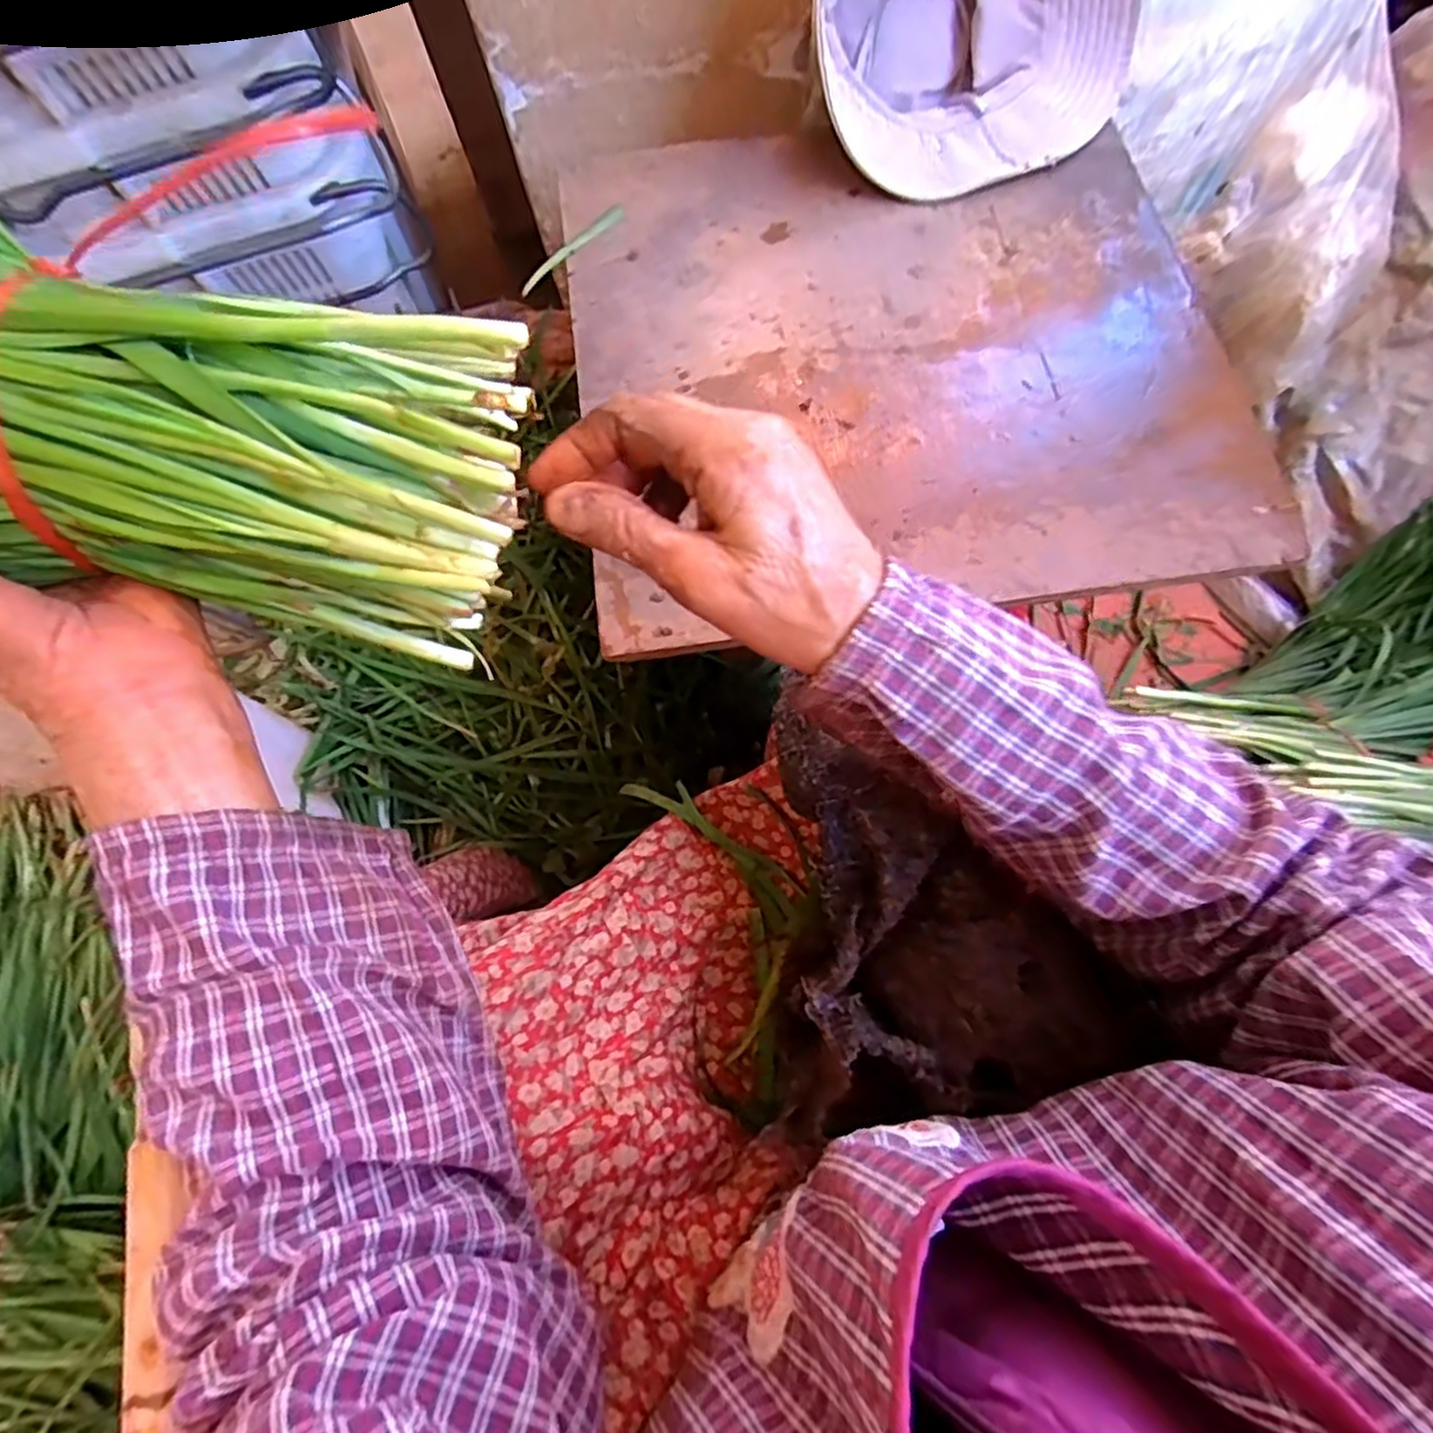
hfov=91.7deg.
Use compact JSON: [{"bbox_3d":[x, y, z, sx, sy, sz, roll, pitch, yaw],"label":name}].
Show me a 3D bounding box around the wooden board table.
[{"bbox_3d":[0.131,-0.267,0.493,0.441,0.017,0.435,-5,70,-3],"label":"wooden board table"}]

